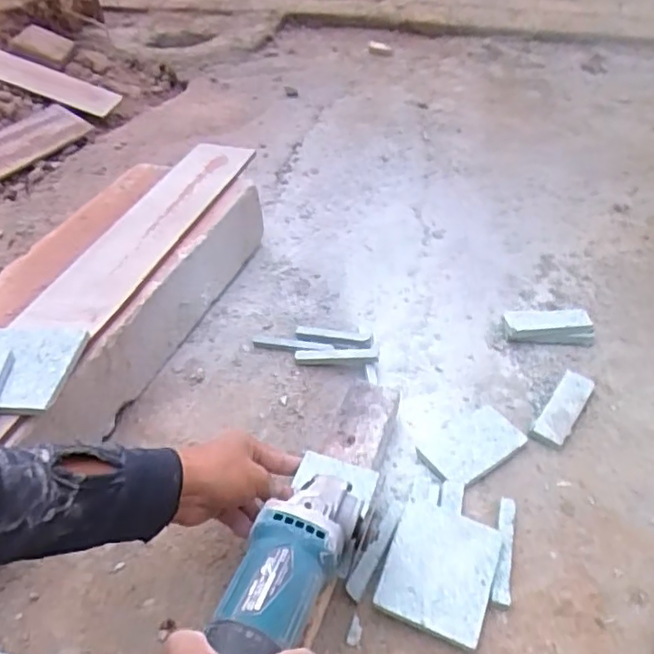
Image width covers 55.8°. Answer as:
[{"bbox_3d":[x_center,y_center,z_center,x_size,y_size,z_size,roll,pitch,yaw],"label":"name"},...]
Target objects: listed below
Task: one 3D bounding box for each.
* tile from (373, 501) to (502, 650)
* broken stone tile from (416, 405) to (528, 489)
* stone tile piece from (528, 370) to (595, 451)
[{"bbox_3d":[0.093,0.197,0.507,0.084,0.007,0.101,17,49,15],"label":"tile"},{"bbox_3d":[0.143,0.119,0.619,0.103,0.014,0.064,-28,46,-27],"label":"broken stone tile"},{"bbox_3d":[0.251,0.085,0.653,0.033,0.009,0.106,36,55,15],"label":"stone tile piece"}]

